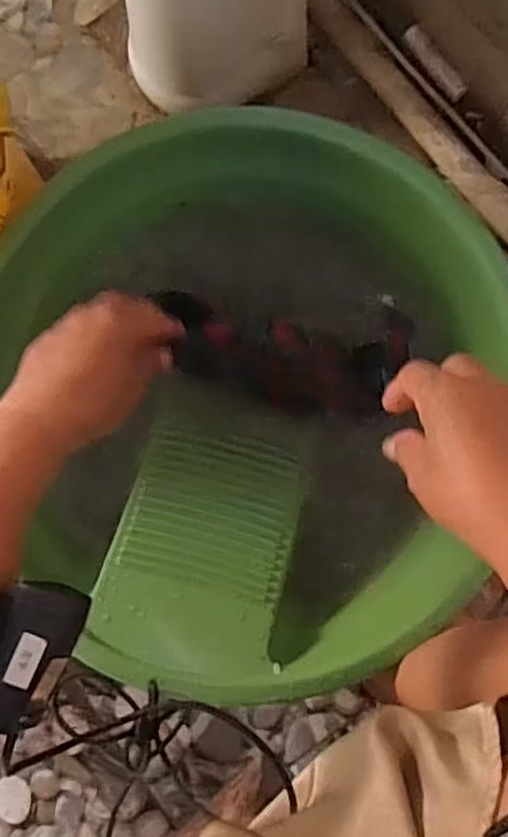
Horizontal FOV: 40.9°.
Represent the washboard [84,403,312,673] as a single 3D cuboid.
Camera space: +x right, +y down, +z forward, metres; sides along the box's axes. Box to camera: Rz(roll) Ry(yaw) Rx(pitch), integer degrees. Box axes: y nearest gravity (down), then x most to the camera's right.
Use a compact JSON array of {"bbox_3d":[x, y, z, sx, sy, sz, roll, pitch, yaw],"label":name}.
[{"bbox_3d":[-0.041,0.094,0.608,0.150,0.025,0.227,10,65,4],"label":"washboard"}]

